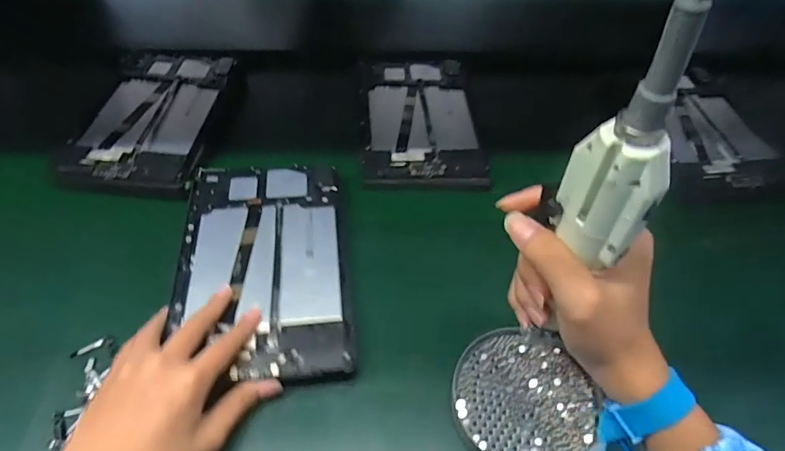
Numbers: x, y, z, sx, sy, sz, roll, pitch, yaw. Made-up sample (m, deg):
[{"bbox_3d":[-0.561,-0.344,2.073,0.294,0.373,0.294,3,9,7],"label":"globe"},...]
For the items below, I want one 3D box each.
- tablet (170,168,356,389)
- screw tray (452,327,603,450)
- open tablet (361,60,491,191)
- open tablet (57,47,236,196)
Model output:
[{"bbox_3d":[-0.120,0.029,0.444,0.148,0.009,0.237,-5,52,-7],"label":"tablet"},{"bbox_3d":[0.105,0.139,0.383,0.107,0.018,0.114,20,53,12],"label":"screw tray"},{"bbox_3d":[0.037,-0.142,0.626,0.151,0.015,0.256,1,51,-2],"label":"open tablet"},{"bbox_3d":[-0.295,-0.141,0.594,0.152,0.013,0.259,3,51,0],"label":"open tablet"}]

